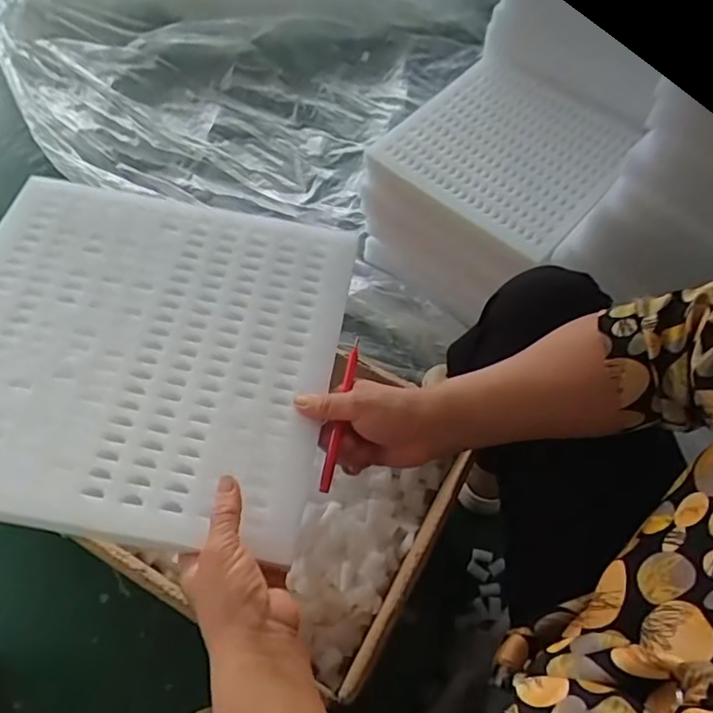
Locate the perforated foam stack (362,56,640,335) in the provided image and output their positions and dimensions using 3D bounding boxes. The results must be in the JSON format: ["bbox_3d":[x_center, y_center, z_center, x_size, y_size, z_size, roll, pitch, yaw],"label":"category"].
[{"bbox_3d":[0.209,-0.273,0.995,0.335,0.217,0.341,38,70,15],"label":"perforated foam stack"}]

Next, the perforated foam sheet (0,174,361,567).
[{"bbox_3d":[-0.192,-0.016,0.522,0.341,0.018,0.341,10,58,0],"label":"perforated foam sheet"}]

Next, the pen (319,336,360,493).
[{"bbox_3d":[-0.012,0.047,0.496,0.010,0.012,0.137,11,66,4],"label":"pen"}]

